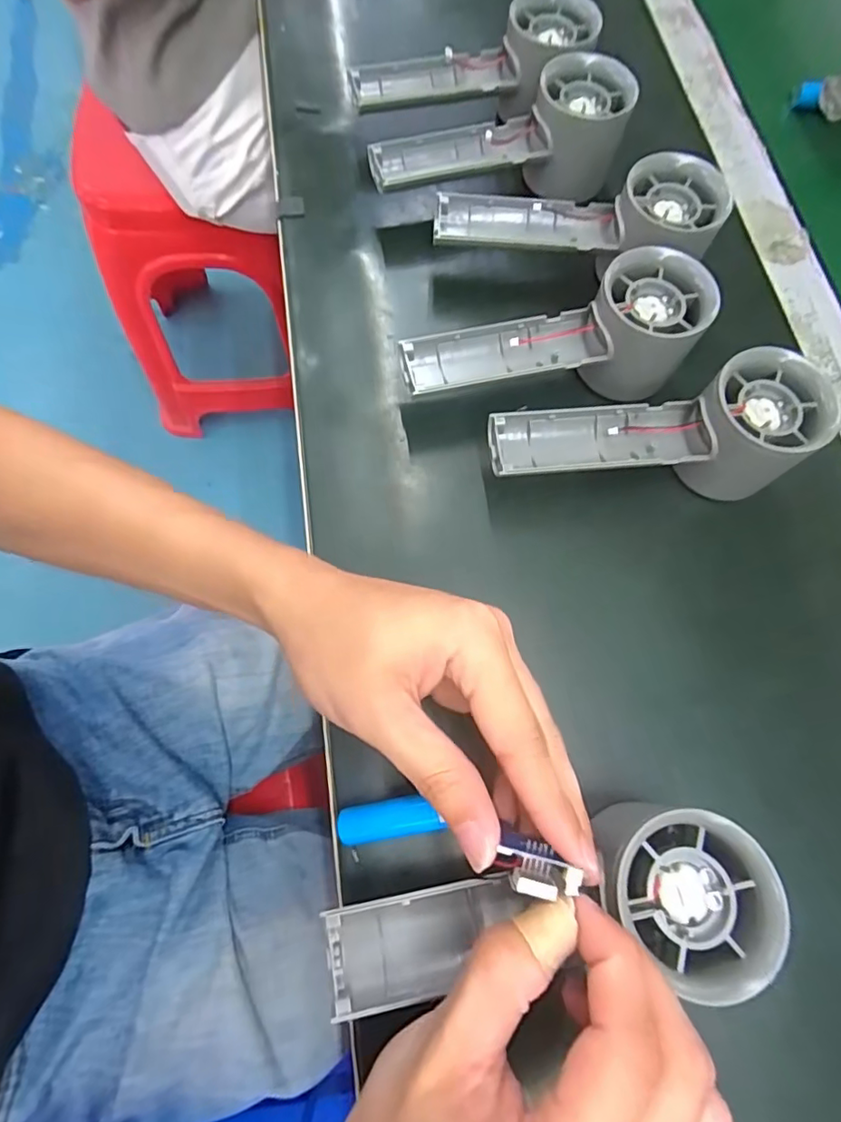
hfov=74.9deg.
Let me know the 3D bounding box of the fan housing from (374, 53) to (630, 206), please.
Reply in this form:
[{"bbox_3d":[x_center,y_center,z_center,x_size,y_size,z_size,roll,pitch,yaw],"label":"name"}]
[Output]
[{"bbox_3d":[0.049,-0.258,0.344,0.157,0.056,0.054,-15,72,-8],"label":"fan housing"}]

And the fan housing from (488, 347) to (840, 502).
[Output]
[{"bbox_3d":[0.117,-0.062,0.278,0.162,0.056,0.054,-5,71,-4],"label":"fan housing"}]

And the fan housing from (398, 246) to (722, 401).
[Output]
[{"bbox_3d":[0.068,-0.119,0.294,0.152,0.060,0.055,-3,71,-4],"label":"fan housing"}]

